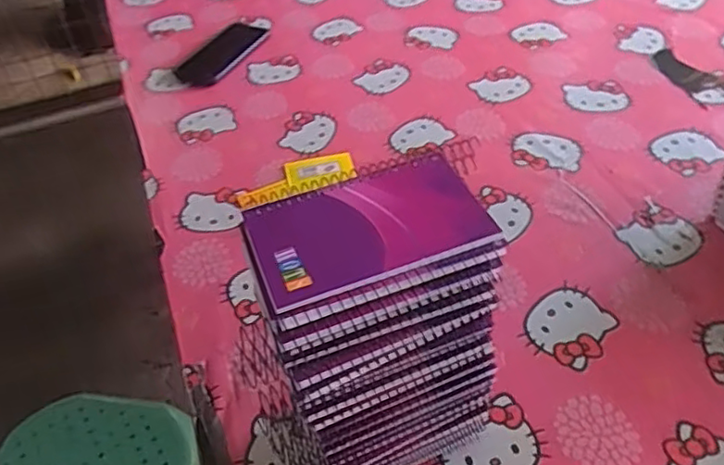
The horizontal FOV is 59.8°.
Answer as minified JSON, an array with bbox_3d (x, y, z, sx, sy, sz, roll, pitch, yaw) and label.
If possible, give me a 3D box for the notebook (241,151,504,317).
[{"bbox_3d":[0.000,-0.005,0.359,0.129,0.017,0.082,-17,46,-12],"label":"notebook"}]

